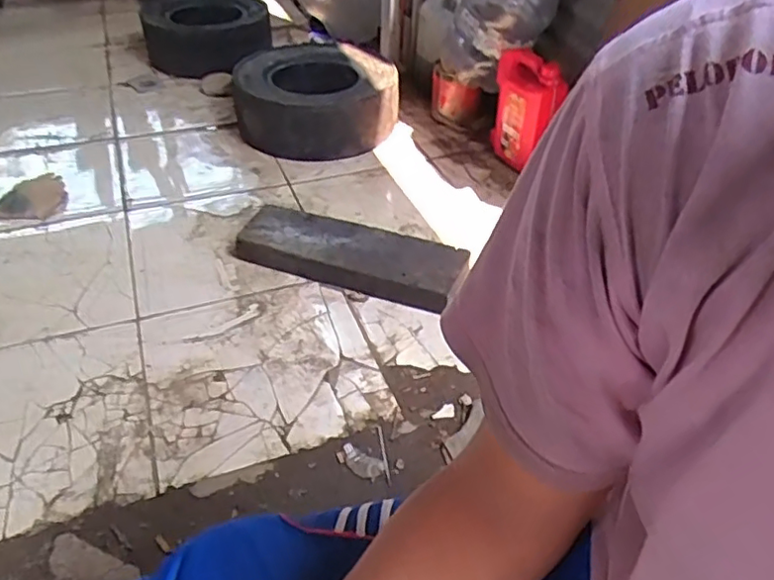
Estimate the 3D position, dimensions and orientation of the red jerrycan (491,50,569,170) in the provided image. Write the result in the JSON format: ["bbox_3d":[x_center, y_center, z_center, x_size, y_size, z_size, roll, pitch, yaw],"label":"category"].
[{"bbox_3d":[0.357,-0.471,1.620,0.115,0.269,0.188,-5,40,-9],"label":"red jerrycan"}]

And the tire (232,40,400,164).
[{"bbox_3d":[-0.206,-0.550,1.788,0.457,0.188,0.475,-7,41,-11],"label":"tire"}]

